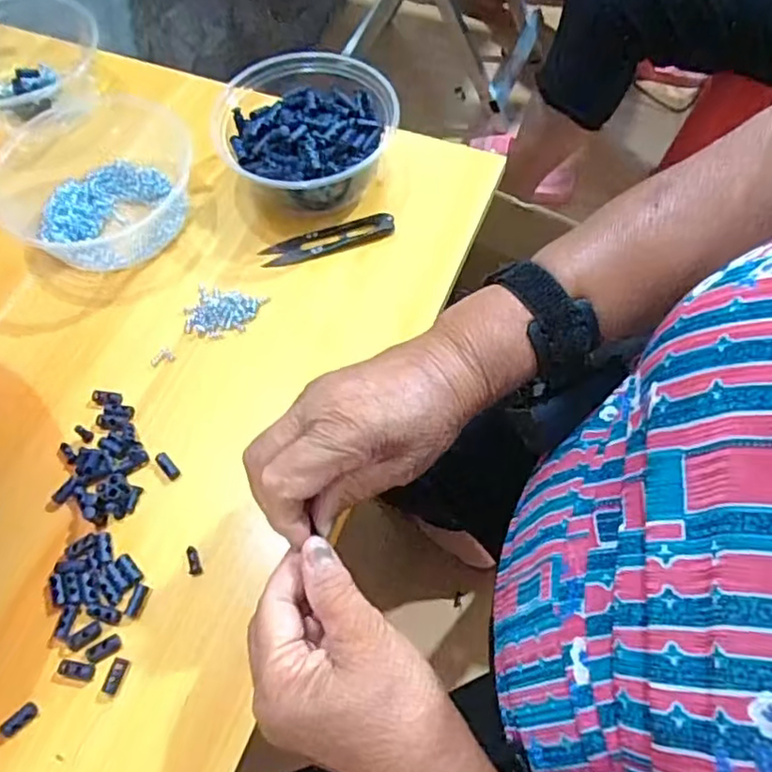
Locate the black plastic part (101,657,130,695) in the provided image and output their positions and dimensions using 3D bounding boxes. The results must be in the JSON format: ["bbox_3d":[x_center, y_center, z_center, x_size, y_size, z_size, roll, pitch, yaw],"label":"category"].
[{"bbox_3d":[-0.150,0.160,0.346,0.009,0.004,0.018,18,64,11],"label":"black plastic part"}]

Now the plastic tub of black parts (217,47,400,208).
[{"bbox_3d":[-0.063,-0.187,0.482,0.131,0.066,0.136,-1,62,1],"label":"plastic tub of black parts"}]

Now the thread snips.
[{"bbox_3d":[-0.044,-0.113,0.479,0.102,0.008,0.022,-14,62,-5],"label":"thread snips"}]

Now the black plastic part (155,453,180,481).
[{"bbox_3d":[-0.140,0.051,0.401,0.008,0.004,0.020,-38,67,-17],"label":"black plastic part"}]

